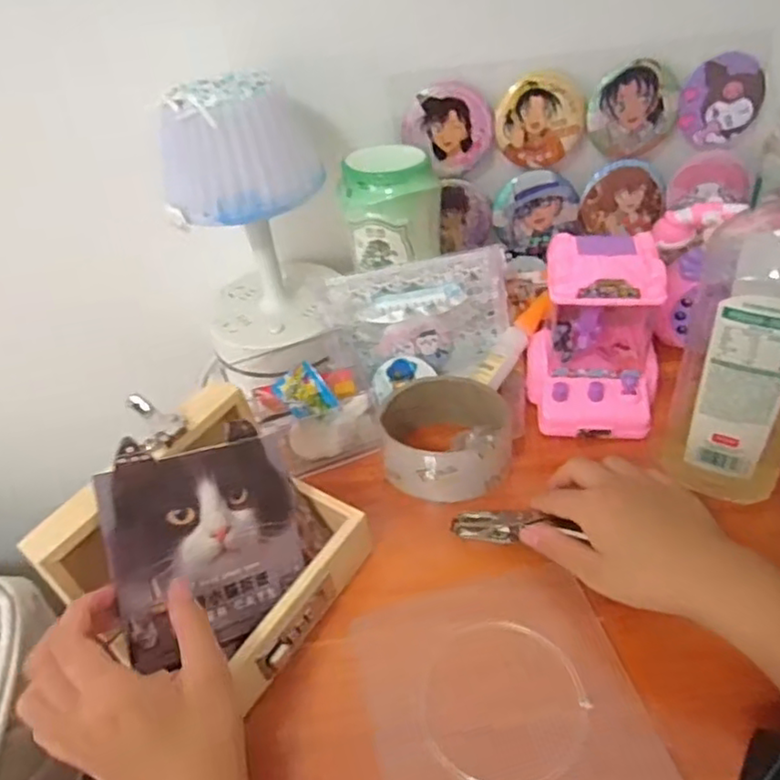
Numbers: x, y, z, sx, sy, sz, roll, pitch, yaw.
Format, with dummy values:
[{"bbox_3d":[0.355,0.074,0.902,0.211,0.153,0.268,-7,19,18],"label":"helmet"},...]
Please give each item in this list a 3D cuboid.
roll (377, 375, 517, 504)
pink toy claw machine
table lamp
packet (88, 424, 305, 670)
[{"bbox_3d":[0.041,0.037,0.477,0.092,0.047,0.084,-4,41,4],"label":"roll"},{"bbox_3d":[0.156,-0.042,0.483,0.100,0.124,0.092,5,43,15],"label":"pink toy claw machine"},{"bbox_3d":[-0.102,-0.121,0.512,0.113,0.219,0.107,-14,42,-7],"label":"table lamp"},{"bbox_3d":[-0.103,0.083,0.375,0.110,0.117,0.008,-10,-1,-39],"label":"packet"}]

